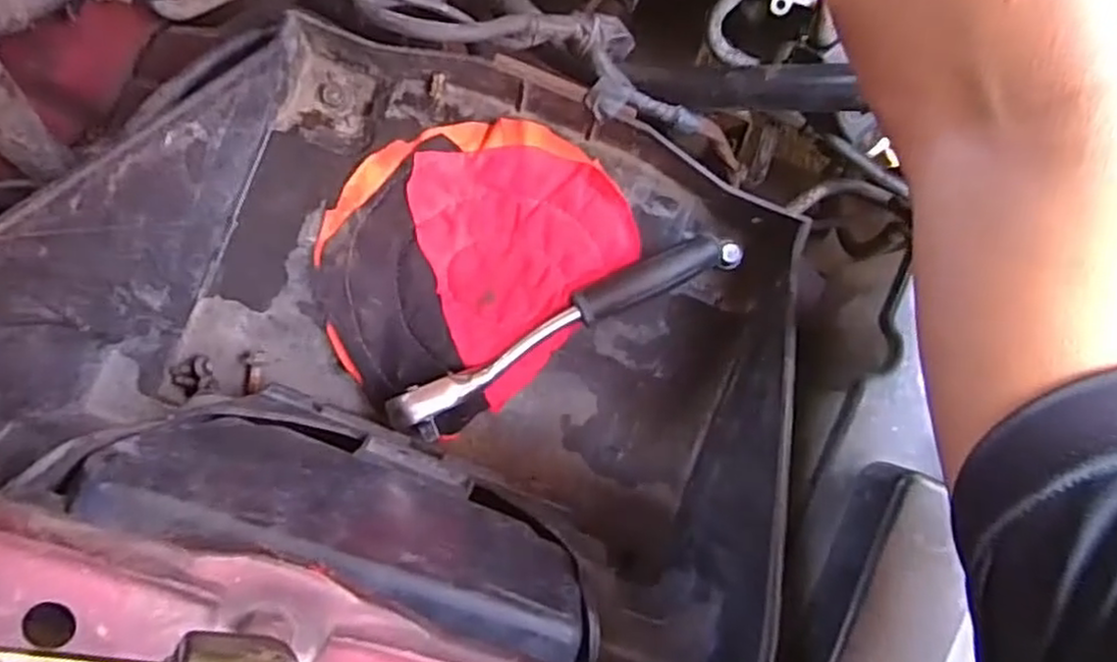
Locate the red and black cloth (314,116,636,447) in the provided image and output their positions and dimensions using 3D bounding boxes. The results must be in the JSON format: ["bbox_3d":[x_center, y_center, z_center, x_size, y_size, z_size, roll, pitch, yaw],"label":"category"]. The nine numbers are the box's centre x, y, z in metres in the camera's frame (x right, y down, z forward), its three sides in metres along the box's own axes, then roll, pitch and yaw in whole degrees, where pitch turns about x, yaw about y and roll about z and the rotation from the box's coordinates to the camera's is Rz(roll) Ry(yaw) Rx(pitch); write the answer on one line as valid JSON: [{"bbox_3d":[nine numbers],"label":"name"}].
[{"bbox_3d":[-0.055,-0.042,0.408,0.149,0.015,0.172,37,89,-1],"label":"red and black cloth"}]

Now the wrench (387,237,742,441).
[{"bbox_3d":[0.008,-0.002,0.396,0.214,0.031,0.028,-29,91,-2],"label":"wrench"}]

